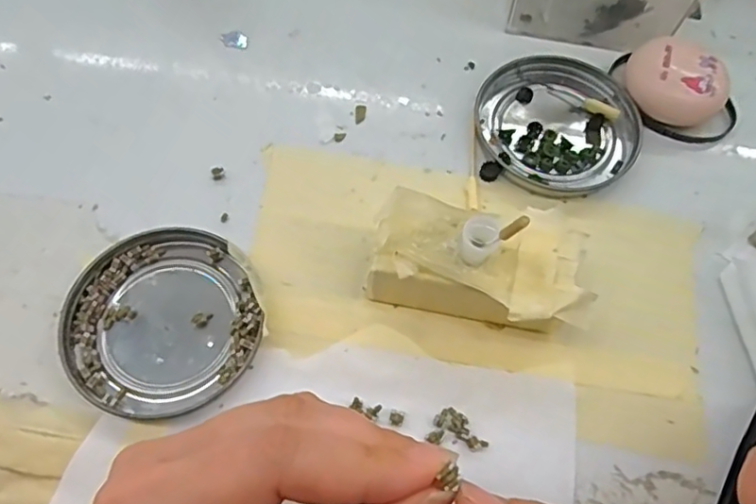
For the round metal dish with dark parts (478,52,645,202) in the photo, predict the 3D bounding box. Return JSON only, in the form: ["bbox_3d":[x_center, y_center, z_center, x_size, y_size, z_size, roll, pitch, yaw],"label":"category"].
[{"bbox_3d":[0.088,-0.065,0.299,0.076,0.009,0.081,1,64,-1],"label":"round metal dish with dark parts"}]

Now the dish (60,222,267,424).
[{"bbox_3d":[-0.088,0.027,0.251,0.078,0.009,0.078,1,64,-1],"label":"dish"}]

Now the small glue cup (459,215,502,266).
[{"bbox_3d":[0.038,-0.004,0.227,0.013,0.020,0.012,1,64,-2],"label":"small glue cup"}]

